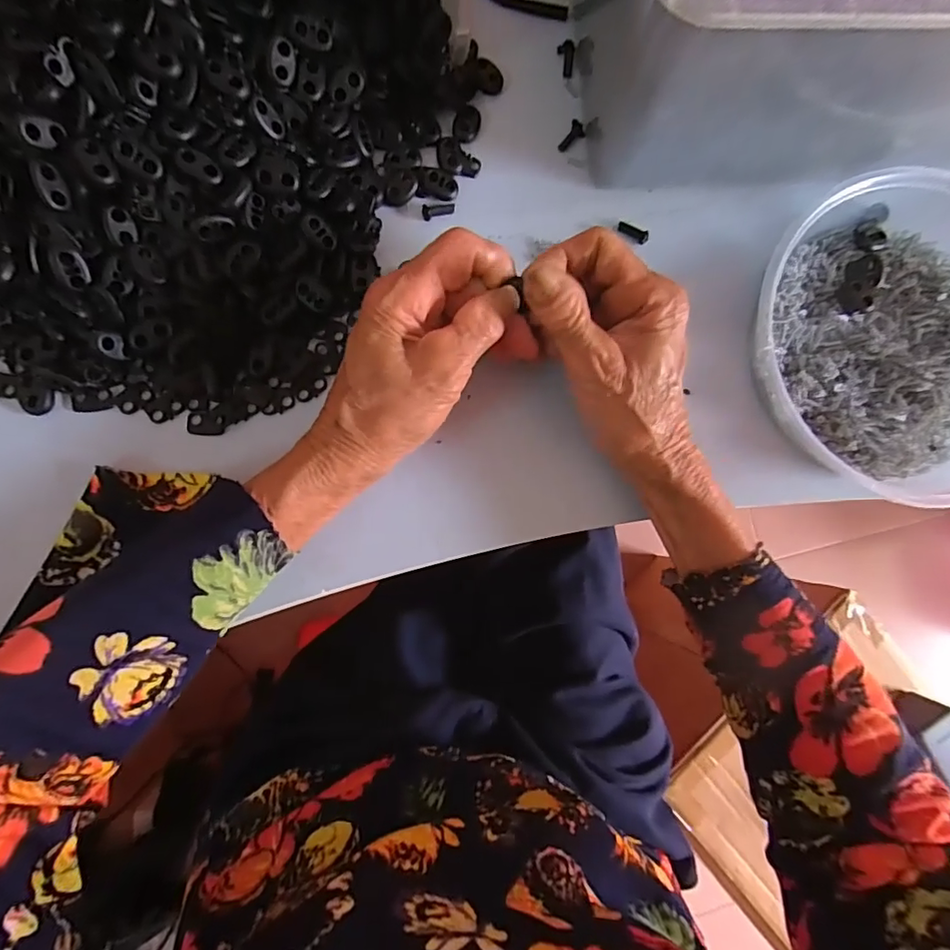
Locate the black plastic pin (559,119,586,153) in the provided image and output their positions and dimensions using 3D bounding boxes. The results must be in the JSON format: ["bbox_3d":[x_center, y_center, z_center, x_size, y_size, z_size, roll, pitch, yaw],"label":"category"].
[{"bbox_3d":[0.059,-0.205,0.321,0.011,0.004,0.020,39,95,-4],"label":"black plastic pin"}]

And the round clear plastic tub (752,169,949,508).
[{"bbox_3d":[0.251,-0.079,0.306,0.193,0.042,0.181,1,86,-8],"label":"round clear plastic tub"}]

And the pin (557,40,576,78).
[{"bbox_3d":[0.057,-0.255,0.324,0.009,0.005,0.020,-7,103,-9],"label":"pin"}]

